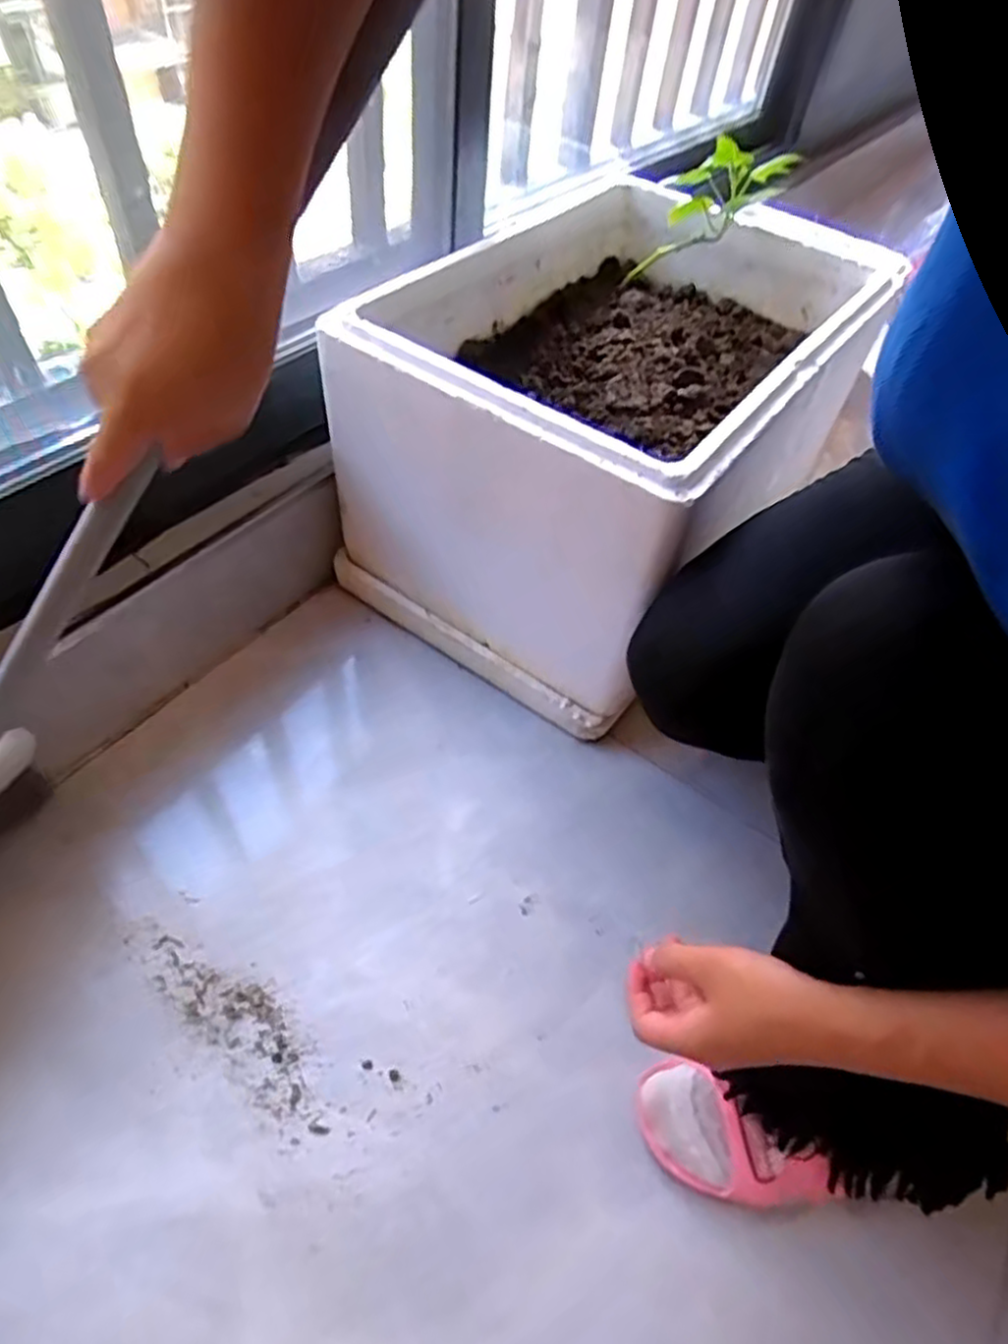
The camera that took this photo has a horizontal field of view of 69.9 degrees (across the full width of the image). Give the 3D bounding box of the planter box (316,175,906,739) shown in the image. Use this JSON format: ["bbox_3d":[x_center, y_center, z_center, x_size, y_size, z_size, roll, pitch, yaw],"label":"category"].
[{"bbox_3d":[0.113,-0.243,0.742,0.325,0.289,0.482,34,56,17],"label":"planter box"}]

